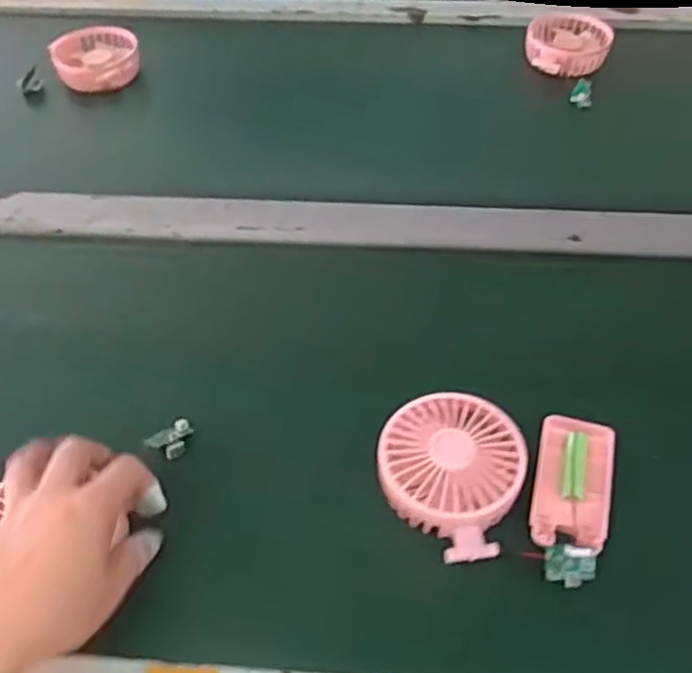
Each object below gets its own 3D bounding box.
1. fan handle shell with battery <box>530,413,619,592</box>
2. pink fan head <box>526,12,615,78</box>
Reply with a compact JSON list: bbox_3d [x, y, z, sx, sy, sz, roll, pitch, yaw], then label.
[{"bbox_3d":[0.145,0.098,0.466,0.047,0.020,0.119,12,51,11],"label":"fan handle shell with battery"},{"bbox_3d":[0.241,-0.318,0.797,0.090,0.029,0.100,13,52,12],"label":"pink fan head"}]

